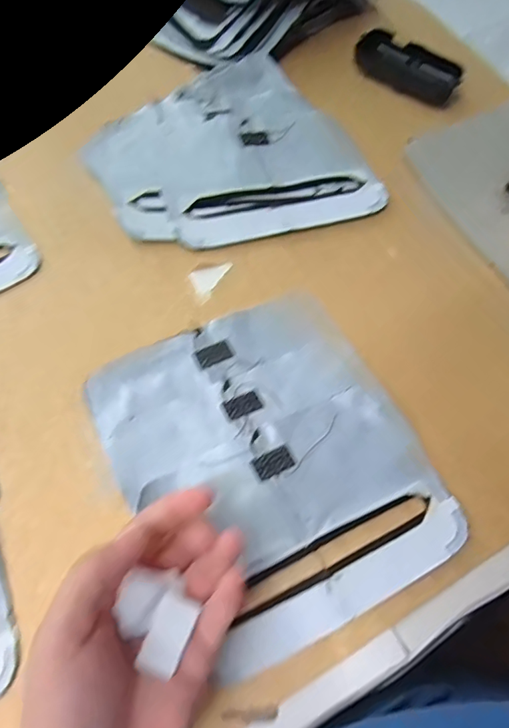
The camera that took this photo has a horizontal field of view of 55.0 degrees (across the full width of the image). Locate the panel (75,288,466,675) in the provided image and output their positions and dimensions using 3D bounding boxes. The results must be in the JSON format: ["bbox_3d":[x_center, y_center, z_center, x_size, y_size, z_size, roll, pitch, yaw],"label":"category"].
[{"bbox_3d":[0.011,0.061,0.340,0.192,0.009,0.222,-25,67,-14],"label":"panel"}]

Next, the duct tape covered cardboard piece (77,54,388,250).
[{"bbox_3d":[-0.025,-0.198,0.454,0.234,0.019,0.203,-18,66,-11],"label":"duct tape covered cardboard piece"}]

